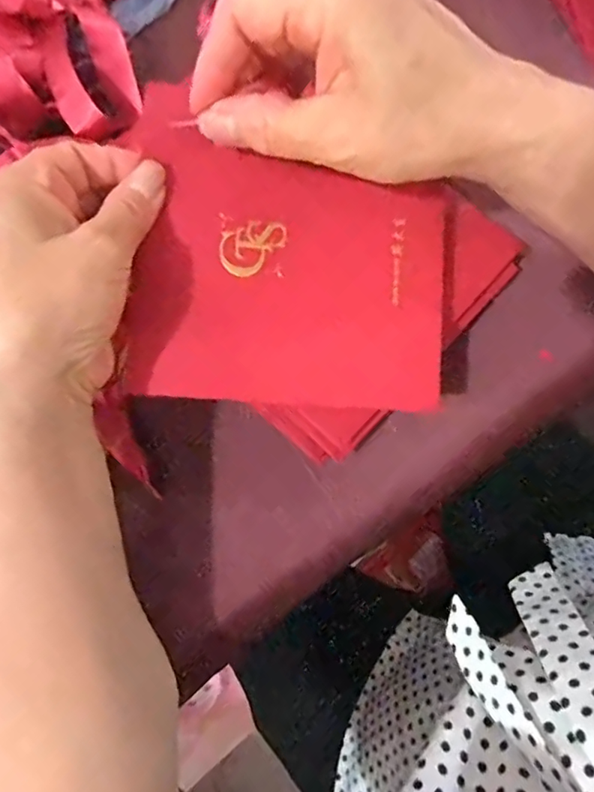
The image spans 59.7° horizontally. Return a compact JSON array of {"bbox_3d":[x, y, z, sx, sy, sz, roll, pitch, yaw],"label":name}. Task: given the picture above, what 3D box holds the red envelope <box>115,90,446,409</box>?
[{"bbox_3d":[-0.002,-0.059,0.230,0.139,0.010,0.127,5,85,-1],"label":"red envelope"}]

